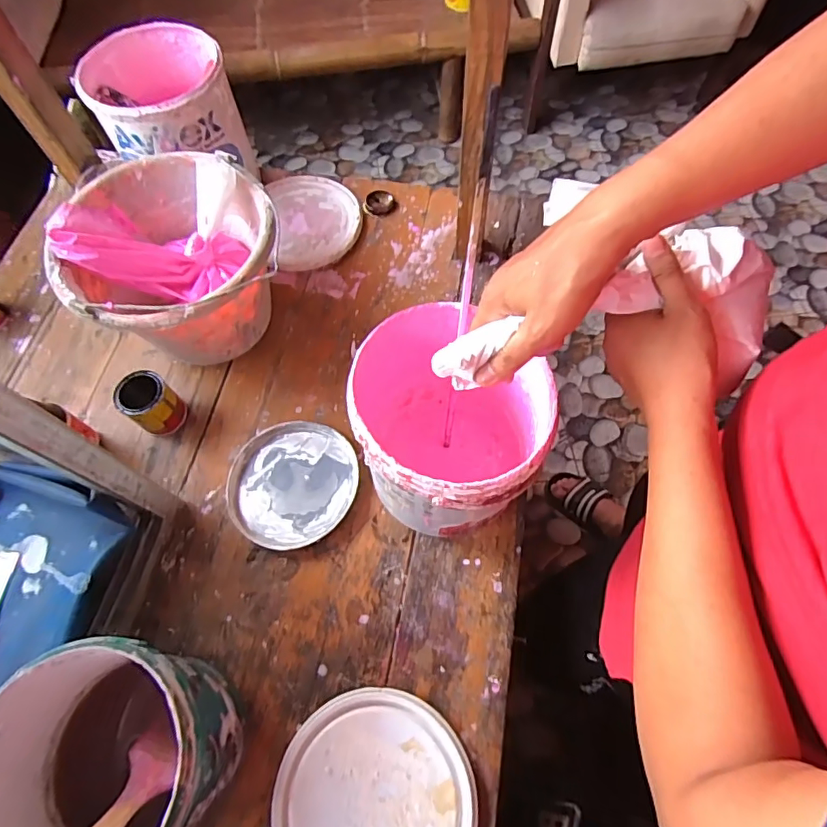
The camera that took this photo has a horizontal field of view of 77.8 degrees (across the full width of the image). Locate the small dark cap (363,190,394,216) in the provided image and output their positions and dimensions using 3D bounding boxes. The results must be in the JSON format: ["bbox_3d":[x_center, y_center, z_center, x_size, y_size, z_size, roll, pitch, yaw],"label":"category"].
[{"bbox_3d":[-0.052,-0.321,0.782,0.046,0.009,0.043,0,65,1],"label":"small dark cap"}]

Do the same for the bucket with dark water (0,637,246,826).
[{"bbox_3d":[-0.234,0.280,0.420,0.164,0.157,0.155,0,65,1],"label":"bucket with dark water"}]

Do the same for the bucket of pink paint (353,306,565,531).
[{"bbox_3d":[0.032,0.023,0.514,0.178,0.193,0.161,41,72,18],"label":"bucket of pink paint"}]

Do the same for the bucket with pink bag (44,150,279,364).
[{"bbox_3d":[-0.272,-0.169,0.626,0.231,0.175,0.236,0,65,1],"label":"bucket with pink bag"}]

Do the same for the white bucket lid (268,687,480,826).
[{"bbox_3d":[-0.035,0.350,0.460,0.175,0.018,0.174,0,65,1],"label":"white bucket lid"}]

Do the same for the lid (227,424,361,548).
[{"bbox_3d":[-0.140,0.080,0.596,0.143,0.011,0.147,0,65,1],"label":"lid"}]

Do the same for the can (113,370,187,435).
[{"bbox_3d":[-0.312,-0.011,0.614,0.054,0.065,0.059,0,65,1],"label":"can"}]

